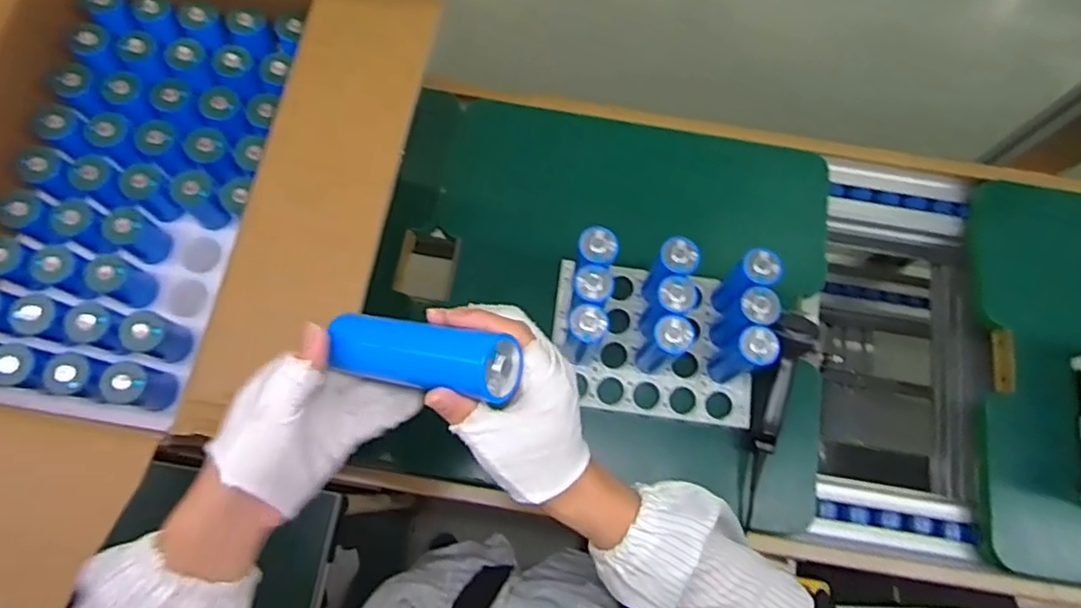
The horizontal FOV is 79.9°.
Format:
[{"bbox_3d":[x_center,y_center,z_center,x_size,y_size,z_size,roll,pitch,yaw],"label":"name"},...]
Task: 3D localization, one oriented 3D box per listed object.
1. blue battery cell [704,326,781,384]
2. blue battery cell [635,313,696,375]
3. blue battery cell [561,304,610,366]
[{"bbox_3d":[0.218,0.059,0.707,0.037,0.139,0.038,0,74,-2],"label":"blue battery cell"},{"bbox_3d":[0.131,0.046,0.699,0.037,0.132,0.040,0,74,-2],"label":"blue battery cell"},{"bbox_3d":[0.045,0.037,0.699,0.037,0.131,0.038,0,74,-2],"label":"blue battery cell"}]

